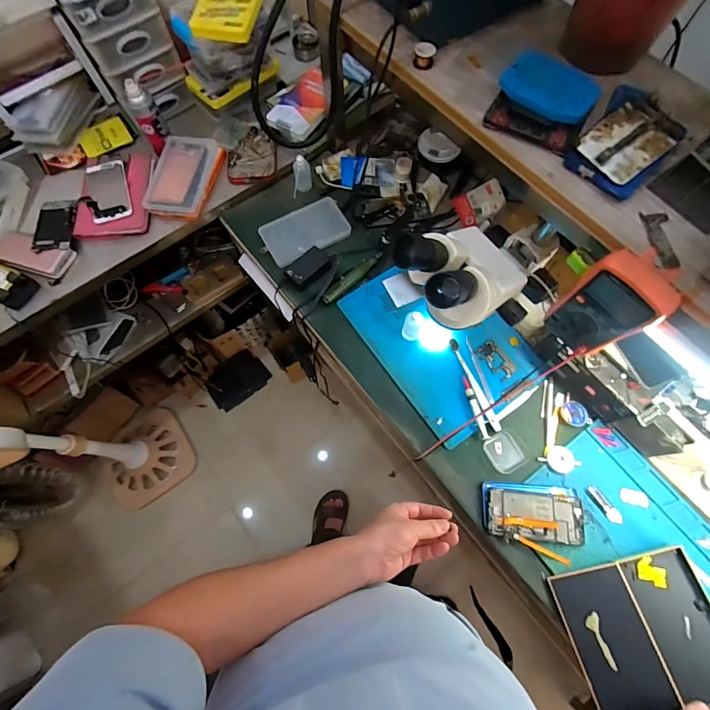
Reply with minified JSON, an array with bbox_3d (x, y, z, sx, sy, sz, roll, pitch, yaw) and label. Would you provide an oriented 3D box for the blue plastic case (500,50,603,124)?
[{"bbox_3d":[0.254,-0.348,0.494,0.117,0.013,0.084,41,74,14],"label":"blue plastic case"}]

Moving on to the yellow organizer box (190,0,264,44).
[{"bbox_3d":[-0.232,-0.668,0.722,0.107,0.027,0.192,8,69,3],"label":"yellow organizer box"}]

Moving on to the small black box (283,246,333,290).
[{"bbox_3d":[-0.093,-0.178,0.766,0.089,0.024,0.055,-39,74,-14],"label":"small black box"}]

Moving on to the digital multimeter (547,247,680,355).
[{"bbox_3d":[0.323,-0.062,0.500,0.046,0.157,0.105,-34,72,-12],"label":"digital multimeter"}]

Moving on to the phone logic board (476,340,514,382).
[{"bbox_3d":[0.266,0.010,0.714,0.042,0.008,0.077,-35,72,-12],"label":"phone logic board"}]

